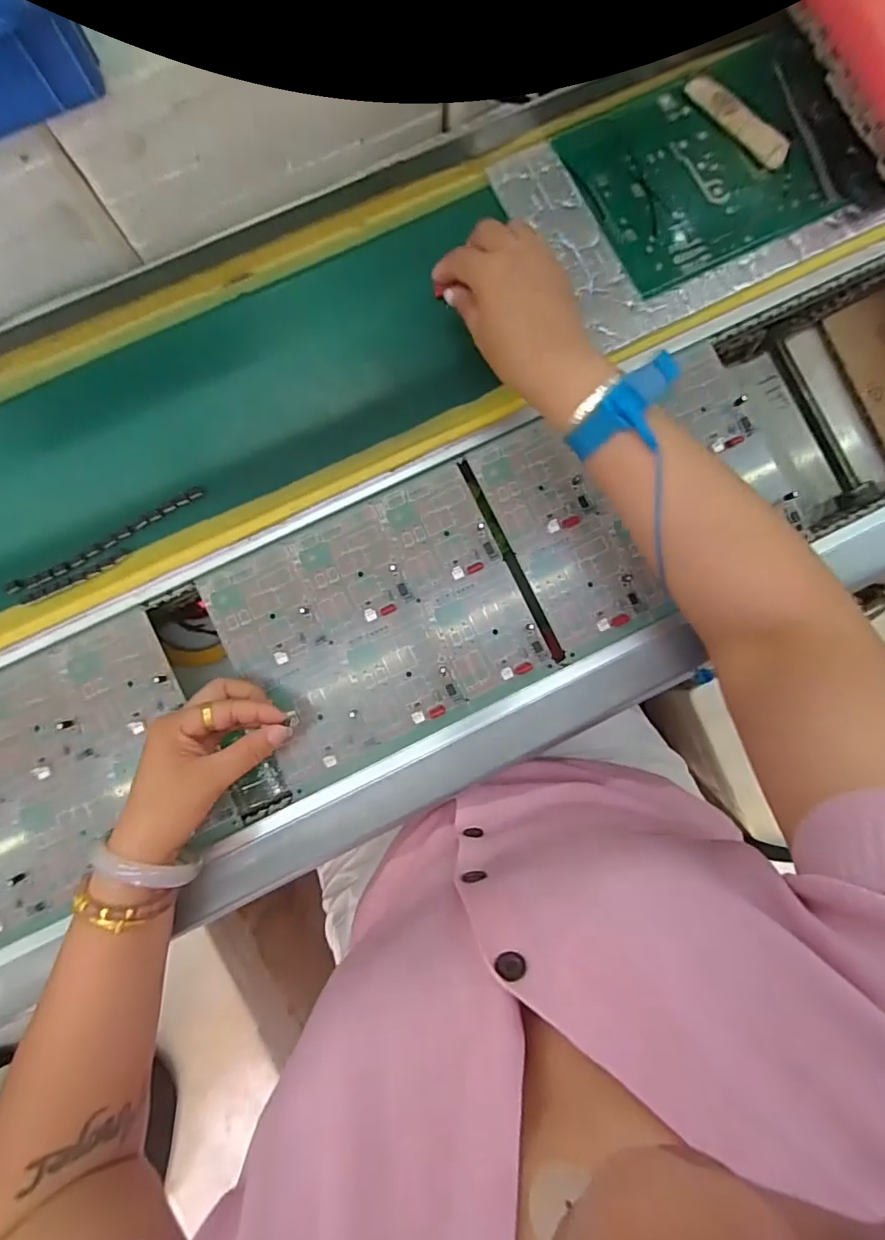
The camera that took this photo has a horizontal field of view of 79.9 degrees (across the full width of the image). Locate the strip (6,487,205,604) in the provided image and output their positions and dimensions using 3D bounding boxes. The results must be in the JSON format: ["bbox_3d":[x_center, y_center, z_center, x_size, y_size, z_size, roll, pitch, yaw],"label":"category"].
[{"bbox_3d":[-0.239,-0.052,0.383,0.149,0.013,0.022,-30,89,-3],"label":"strip"}]

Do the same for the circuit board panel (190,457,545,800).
[{"bbox_3d":[-0.047,0.005,0.398,0.212,0.007,0.172,-26,89,-3],"label":"circuit board panel"}]

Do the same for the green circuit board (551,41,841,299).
[{"bbox_3d":[0.204,-0.355,0.416,0.182,0.009,0.149,-26,89,-3],"label":"green circuit board"}]

